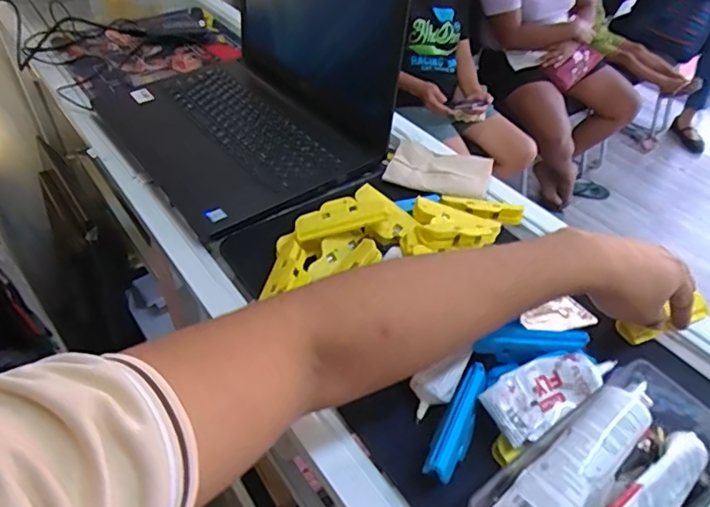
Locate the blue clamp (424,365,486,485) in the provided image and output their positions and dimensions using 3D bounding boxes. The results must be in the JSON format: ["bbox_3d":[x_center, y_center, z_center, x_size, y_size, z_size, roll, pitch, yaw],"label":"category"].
[{"bbox_3d":[0.083,0.134,0.433,0.023,0.027,0.099,20,48,18],"label":"blue clamp"}]

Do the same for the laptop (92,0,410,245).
[{"bbox_3d":[-0.166,-0.263,0.719,0.298,0.267,0.391,-26,51,-24],"label":"laptop"}]

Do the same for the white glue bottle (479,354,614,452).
[{"bbox_3d":[0.157,0.108,0.442,0.109,0.022,0.048,-24,50,-23],"label":"white glue bottle"}]

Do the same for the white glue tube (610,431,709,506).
[{"bbox_3d":[0.209,0.168,0.377,0.115,0.048,0.015,-29,8,-27],"label":"white glue tube"}]

